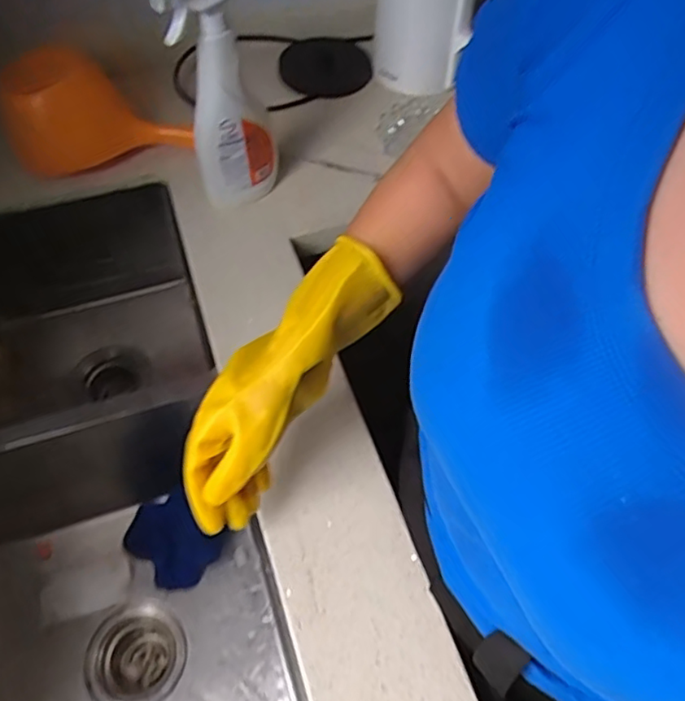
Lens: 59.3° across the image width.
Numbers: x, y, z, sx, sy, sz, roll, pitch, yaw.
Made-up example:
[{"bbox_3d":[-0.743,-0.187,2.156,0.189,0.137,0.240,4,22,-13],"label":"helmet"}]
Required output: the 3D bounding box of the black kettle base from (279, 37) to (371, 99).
[{"bbox_3d":[-0.025,-0.435,0.928,0.136,0.018,0.155,-5,57,-3],"label":"black kettle base"}]

